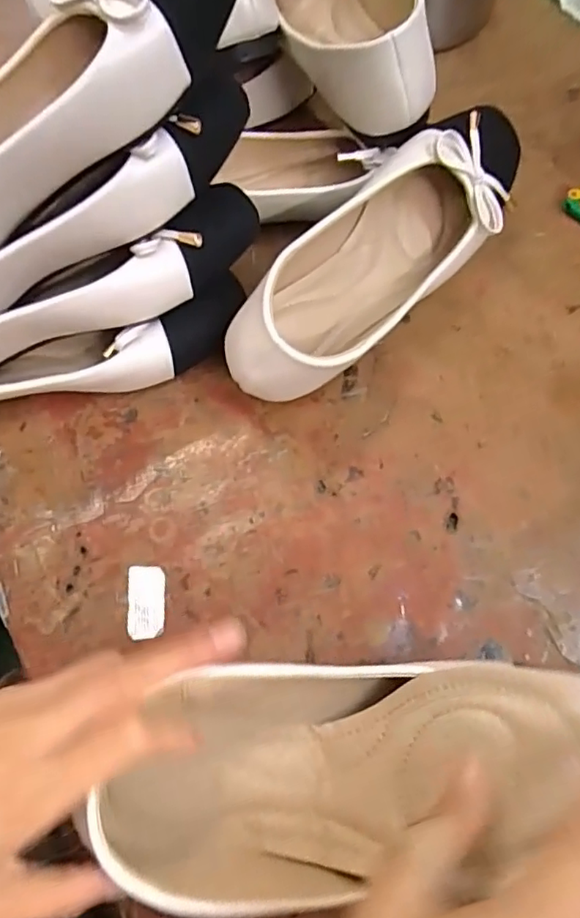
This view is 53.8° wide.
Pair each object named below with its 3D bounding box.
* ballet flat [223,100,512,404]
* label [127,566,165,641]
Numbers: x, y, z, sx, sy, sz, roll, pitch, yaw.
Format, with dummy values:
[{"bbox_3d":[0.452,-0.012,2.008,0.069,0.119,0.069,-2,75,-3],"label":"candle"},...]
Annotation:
[{"bbox_3d":[0.060,-0.135,0.358,0.255,0.073,0.093,-44,105,-12],"label":"ballet flat"},{"bbox_3d":[-0.081,0.080,0.321,0.020,0.004,0.040,-2,67,-9],"label":"label"}]

